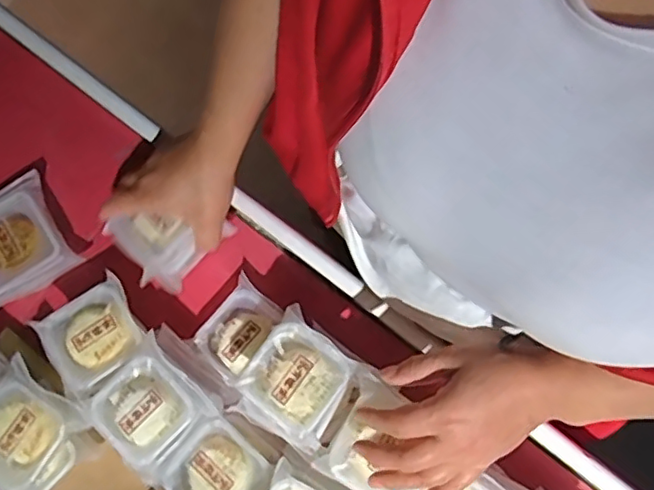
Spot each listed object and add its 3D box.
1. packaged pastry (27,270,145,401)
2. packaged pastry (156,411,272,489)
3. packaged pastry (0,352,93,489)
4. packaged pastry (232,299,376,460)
[{"bbox_3d":[-0.219,0.087,0.572,0.085,0.032,0.082,-36,79,-6],"label":"packaged pastry"},{"bbox_3d":[-0.097,0.203,0.529,0.091,0.028,0.083,38,81,9],"label":"packaged pastry"},{"bbox_3d":[-0.283,0.169,0.542,0.088,0.031,0.096,37,81,9],"label":"packaged pastry"},{"bbox_3d":[-0.025,0.123,0.525,0.091,0.040,0.102,32,80,8],"label":"packaged pastry"}]

